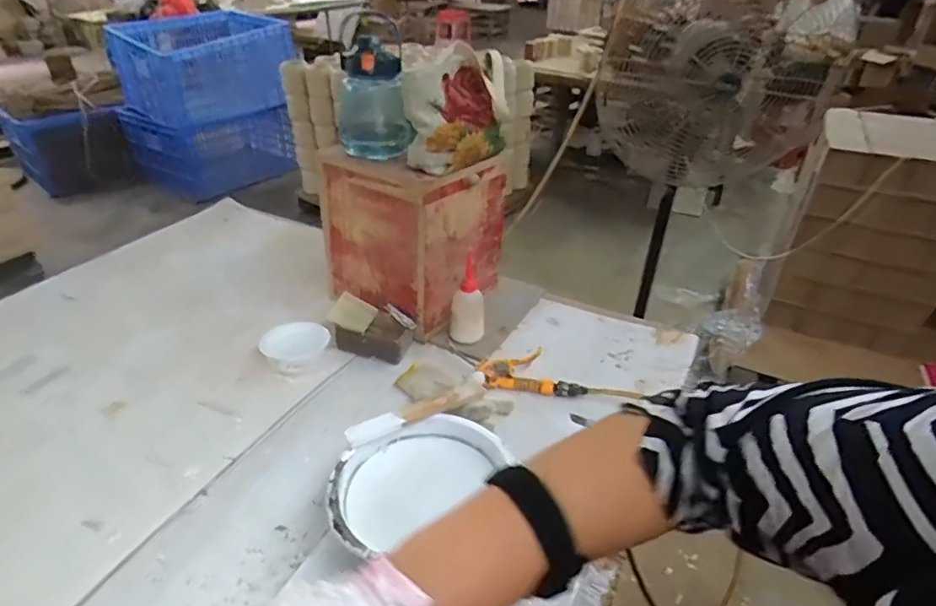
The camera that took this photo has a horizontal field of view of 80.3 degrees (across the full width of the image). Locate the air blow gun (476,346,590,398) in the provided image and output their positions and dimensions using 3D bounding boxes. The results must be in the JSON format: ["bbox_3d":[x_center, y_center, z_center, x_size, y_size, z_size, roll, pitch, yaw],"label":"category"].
[{"bbox_3d":[0.110,0.121,0.951,0.178,0.035,0.092,8,35,10],"label":"air blow gun"}]

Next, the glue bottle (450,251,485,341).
[{"bbox_3d":[0.000,0.002,1.009,0.062,0.151,0.072,1,34,1],"label":"glue bottle"}]

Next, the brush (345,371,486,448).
[{"bbox_3d":[-0.061,0.144,0.746,0.206,0.015,0.036,-20,39,-28],"label":"brush"}]

